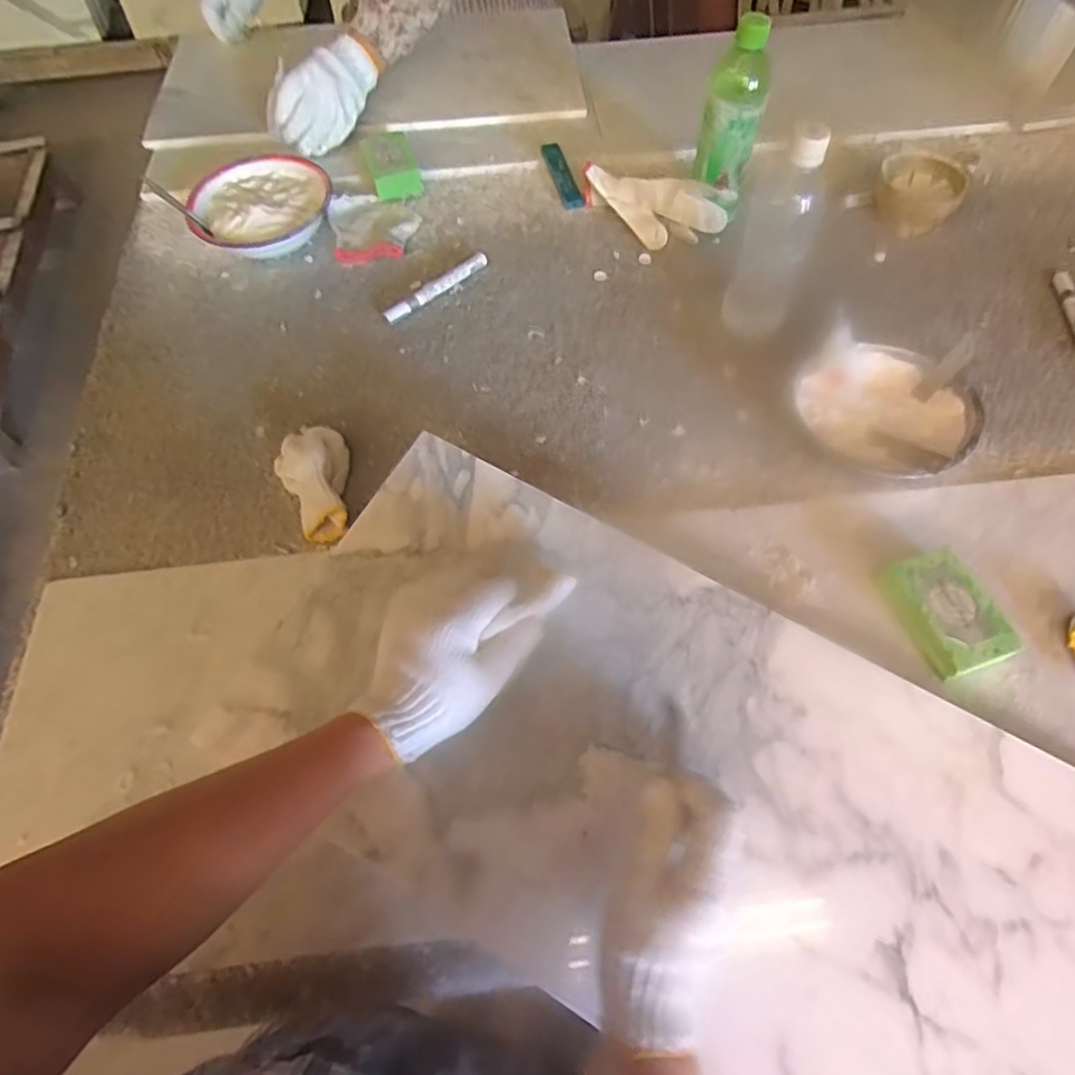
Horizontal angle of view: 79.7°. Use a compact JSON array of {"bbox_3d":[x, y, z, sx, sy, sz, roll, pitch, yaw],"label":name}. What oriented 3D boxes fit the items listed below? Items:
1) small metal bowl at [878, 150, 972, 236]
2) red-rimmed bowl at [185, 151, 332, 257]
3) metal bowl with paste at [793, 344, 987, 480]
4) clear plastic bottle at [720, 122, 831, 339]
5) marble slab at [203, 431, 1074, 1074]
[{"bbox_3d":[0.445,-0.402,0.755,0.092,0.046,0.092,-1,62,2],"label":"small metal bowl"},{"bbox_3d":[-0.333,-0.397,0.778,0.156,0.059,0.140,-38,67,-16],"label":"red-rimmed bowl"},{"bbox_3d":[0.320,-0.113,0.601,0.136,0.059,0.145,-1,62,2],"label":"metal bowl with paste"},{"bbox_3d":[0.229,-0.283,0.619,0.063,0.206,0.054,18,64,12],"label":"clear plastic bottle"},{"bbox_3d":[0.087,0.168,0.452,0.589,0.017,0.298,28,72,12],"label":"marble slab"}]

